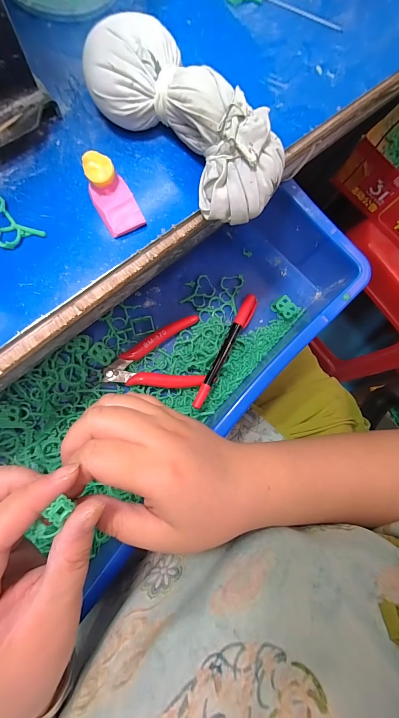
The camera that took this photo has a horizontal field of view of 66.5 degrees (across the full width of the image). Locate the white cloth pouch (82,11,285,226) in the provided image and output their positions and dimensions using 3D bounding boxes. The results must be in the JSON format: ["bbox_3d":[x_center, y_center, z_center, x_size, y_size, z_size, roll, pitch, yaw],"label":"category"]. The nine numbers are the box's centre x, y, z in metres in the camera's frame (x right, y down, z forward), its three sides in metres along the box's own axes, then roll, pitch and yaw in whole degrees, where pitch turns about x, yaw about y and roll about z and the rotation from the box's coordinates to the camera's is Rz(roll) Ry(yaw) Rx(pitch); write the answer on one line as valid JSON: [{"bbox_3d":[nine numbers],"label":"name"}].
[{"bbox_3d":[-0.007,-0.145,0.191,0.133,0.043,0.057,42,81,-1],"label":"white cloth pouch"}]

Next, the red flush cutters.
[{"bbox_3d":[-0.043,0.003,0.320,0.106,0.014,0.074,-19,87,-8],"label":"red flush cutters"}]

